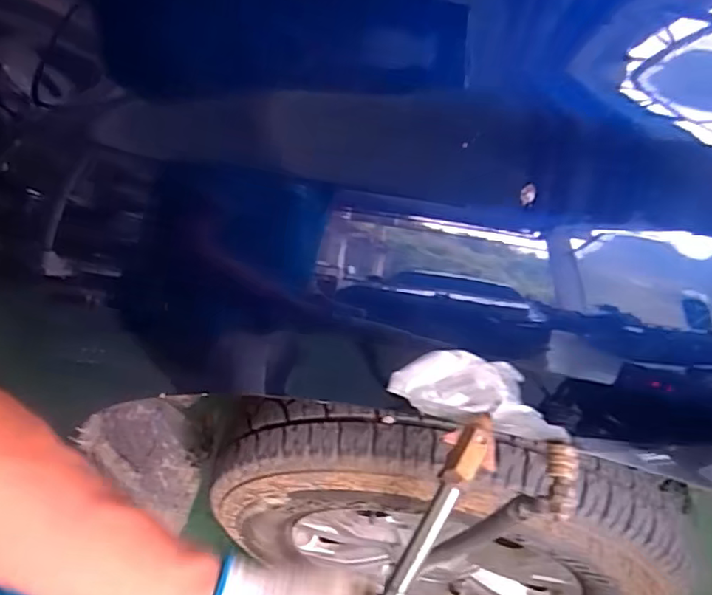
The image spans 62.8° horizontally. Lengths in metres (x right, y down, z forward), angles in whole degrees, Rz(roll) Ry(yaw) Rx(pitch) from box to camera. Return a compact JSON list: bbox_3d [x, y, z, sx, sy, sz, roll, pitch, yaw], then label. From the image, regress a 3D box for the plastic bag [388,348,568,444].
[{"bbox_3d":[0.091,0.072,0.433,0.129,0.079,0.014,11,52,12],"label":"plastic bag"}]

